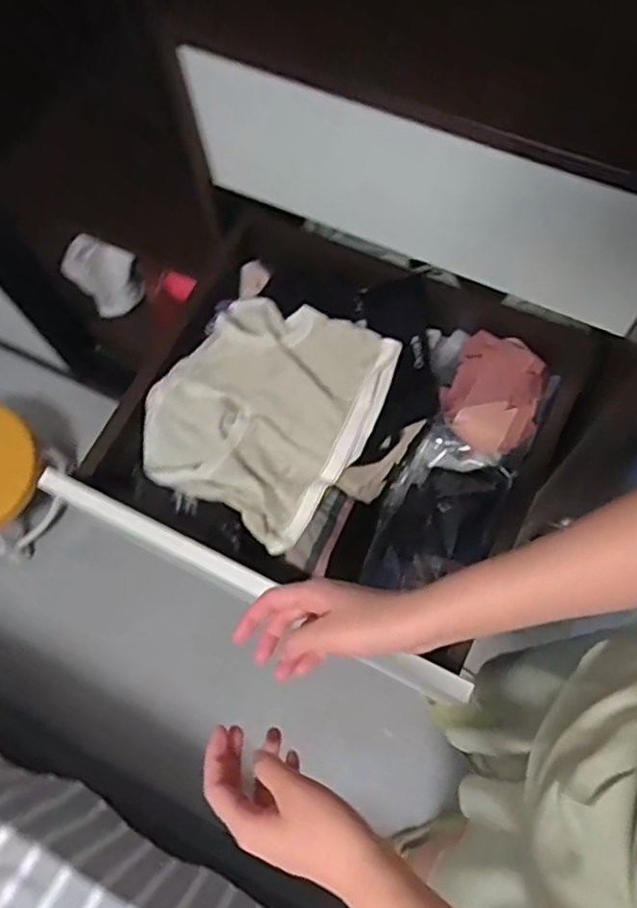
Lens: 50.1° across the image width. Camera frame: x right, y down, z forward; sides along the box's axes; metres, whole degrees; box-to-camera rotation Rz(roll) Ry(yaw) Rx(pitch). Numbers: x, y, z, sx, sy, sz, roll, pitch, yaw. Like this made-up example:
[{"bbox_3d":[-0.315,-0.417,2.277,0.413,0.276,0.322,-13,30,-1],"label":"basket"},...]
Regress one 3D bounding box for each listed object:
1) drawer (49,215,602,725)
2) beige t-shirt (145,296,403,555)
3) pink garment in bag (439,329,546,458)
[{"bbox_3d":[-0.008,-0.031,0.787,0.481,0.160,0.406,23,73,11],"label":"drawer"},{"bbox_3d":[-0.063,-0.054,0.750,0.237,0.065,0.251,30,74,13],"label":"beige t-shirt"},{"bbox_3d":[0.195,-0.072,0.764,0.105,0.053,0.138,13,71,8],"label":"pink garment in bag"}]

